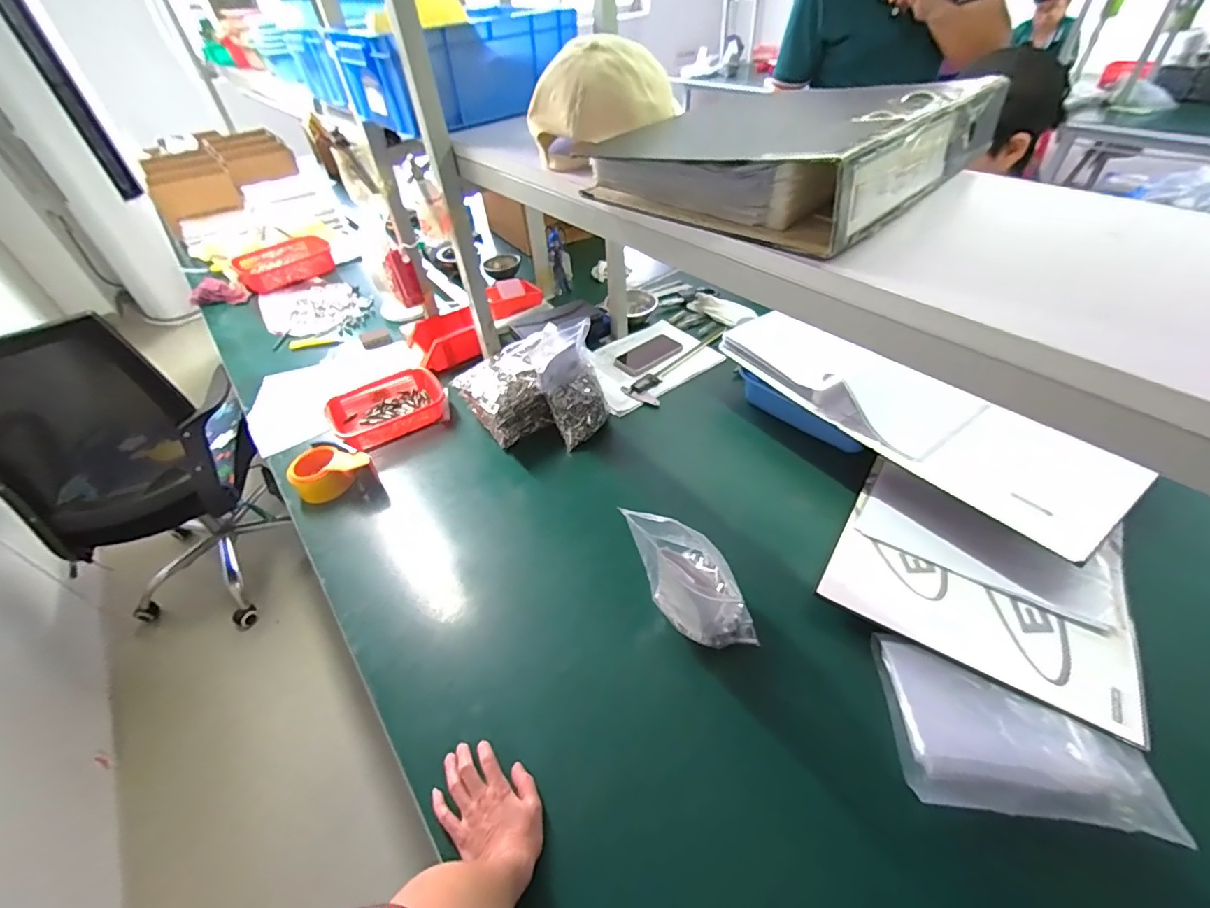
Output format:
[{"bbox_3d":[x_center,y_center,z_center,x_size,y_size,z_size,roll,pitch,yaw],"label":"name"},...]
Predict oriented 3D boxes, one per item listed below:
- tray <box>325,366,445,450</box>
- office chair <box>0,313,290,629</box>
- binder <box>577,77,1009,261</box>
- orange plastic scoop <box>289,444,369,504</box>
[{"bbox_3d":[-0.445,-0.096,1.049,0.222,0.045,0.165,-29,49,-23],"label":"tray"},{"bbox_3d":[-1.257,0.028,1.381,0.539,0.944,0.583,-35,52,-27],"label":"office chair"},{"bbox_3d":[0.191,-0.317,0.518,0.332,0.071,0.286,-35,52,-27],"label":"binder"},{"bbox_3d":[-0.480,0.029,0.899,0.136,0.063,0.084,-19,46,-13],"label":"orange plastic scoop"}]

